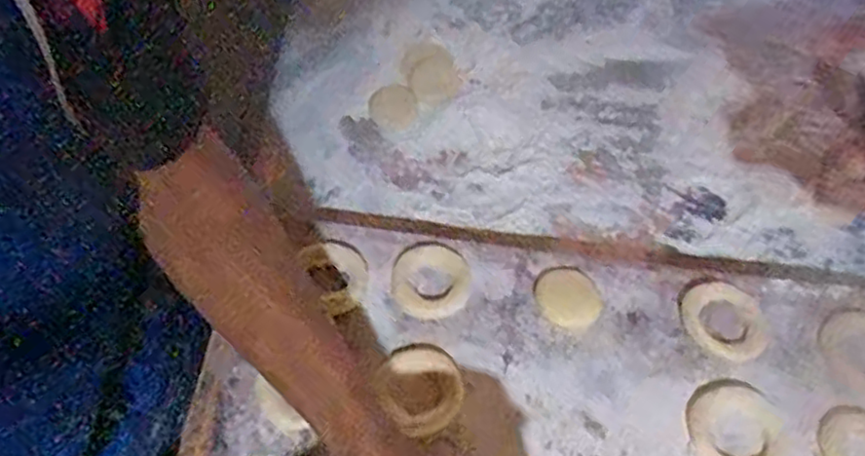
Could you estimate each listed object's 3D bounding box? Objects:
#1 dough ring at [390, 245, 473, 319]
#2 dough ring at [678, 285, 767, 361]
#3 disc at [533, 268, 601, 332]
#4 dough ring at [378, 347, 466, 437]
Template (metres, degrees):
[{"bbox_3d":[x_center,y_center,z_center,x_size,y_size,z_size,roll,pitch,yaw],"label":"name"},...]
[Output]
[{"bbox_3d":[-0.001,0.040,0.510,0.058,0.005,0.059,1,61,-2],"label":"dough ring"},{"bbox_3d":[0.221,0.068,0.510,0.065,0.006,0.057,40,66,17],"label":"dough ring"},{"bbox_3d":[0.103,0.054,0.515,0.046,0.004,0.049,1,61,-2],"label":"disc"},{"bbox_3d":[-0.007,0.108,0.467,0.061,0.011,0.060,1,61,-2],"label":"dough ring"}]

